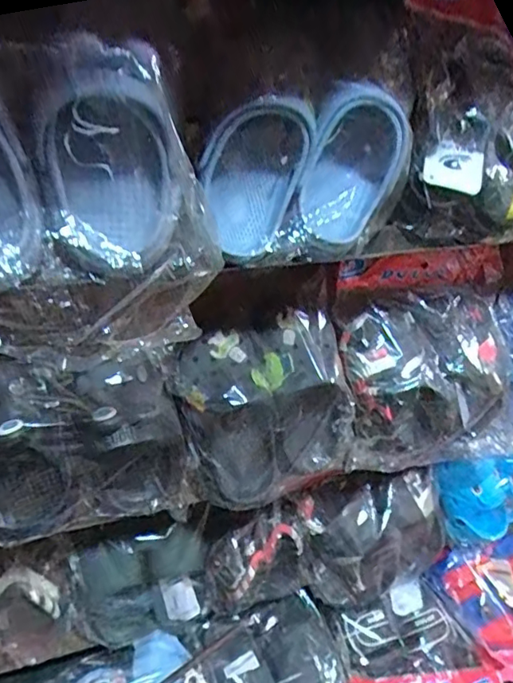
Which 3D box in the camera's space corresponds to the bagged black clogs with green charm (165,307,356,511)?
[{"bbox_3d":[0.009,0.062,0.522,0.160,0.145,0.093,-14,38,-25],"label":"bagged black clogs with green charm"}]

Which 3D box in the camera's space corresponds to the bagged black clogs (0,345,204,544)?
[{"bbox_3d":[-0.158,0.088,0.462,0.201,0.157,0.071,-4,34,-12],"label":"bagged black clogs"}]

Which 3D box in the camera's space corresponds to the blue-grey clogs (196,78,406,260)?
[{"bbox_3d":[0.035,-0.123,0.390,0.140,0.104,0.048,-13,37,-23],"label":"blue-grey clogs"}]

